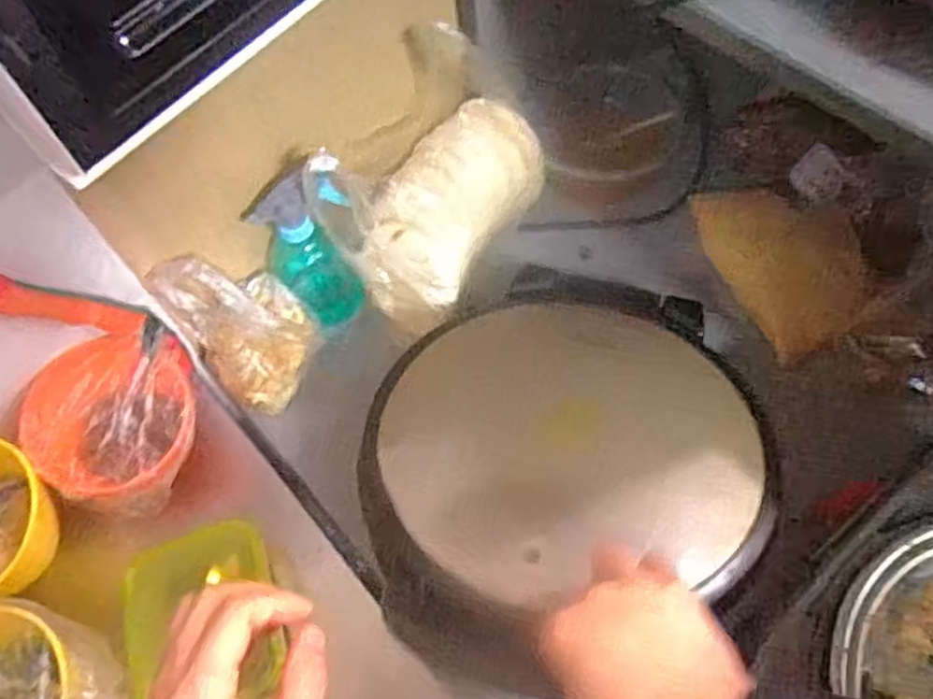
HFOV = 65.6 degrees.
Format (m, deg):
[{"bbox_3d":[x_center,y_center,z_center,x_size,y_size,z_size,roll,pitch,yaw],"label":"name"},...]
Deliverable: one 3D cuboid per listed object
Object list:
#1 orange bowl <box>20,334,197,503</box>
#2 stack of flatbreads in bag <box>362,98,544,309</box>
[{"bbox_3d":[-0.317,0.071,0.665,0.143,0.092,0.143,-2,60,3],"label":"orange bowl"},{"bbox_3d":[-0.012,-0.145,0.718,0.098,0.108,0.197,30,67,19],"label":"stack of flatbreads in bag"}]

